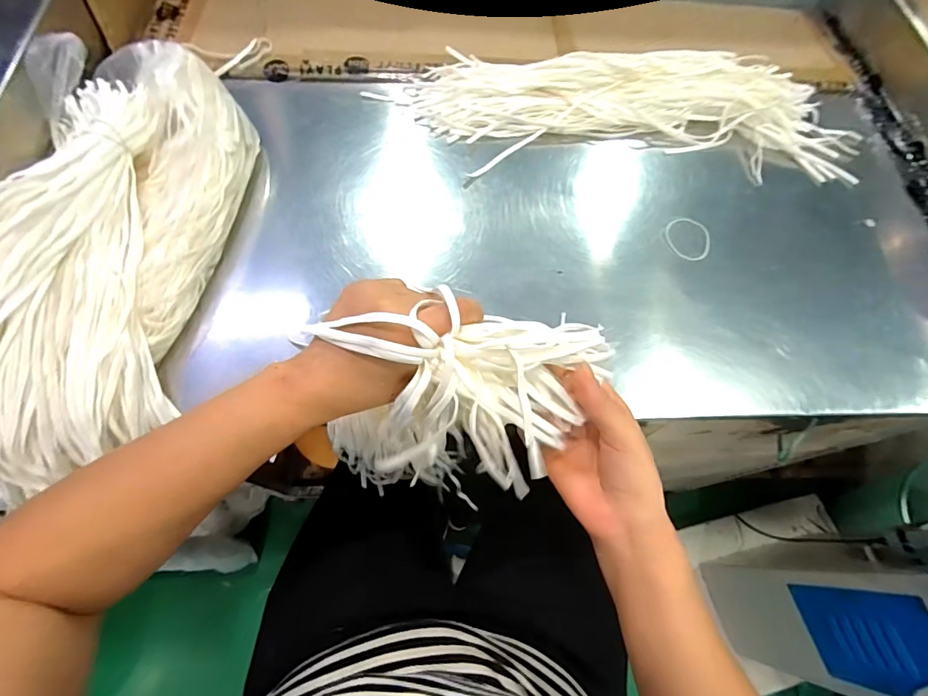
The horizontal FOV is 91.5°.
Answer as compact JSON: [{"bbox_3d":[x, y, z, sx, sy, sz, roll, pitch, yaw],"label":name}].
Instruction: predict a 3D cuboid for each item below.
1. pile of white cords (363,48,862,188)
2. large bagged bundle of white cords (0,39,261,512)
[{"bbox_3d":[0.208,-0.320,0.601,0.626,0.044,0.216,-2,66,-3],"label":"pile of white cords"},{"bbox_3d":[-0.373,-0.105,0.459,0.211,0.105,0.488,8,66,2],"label":"large bagged bundle of white cords"}]

